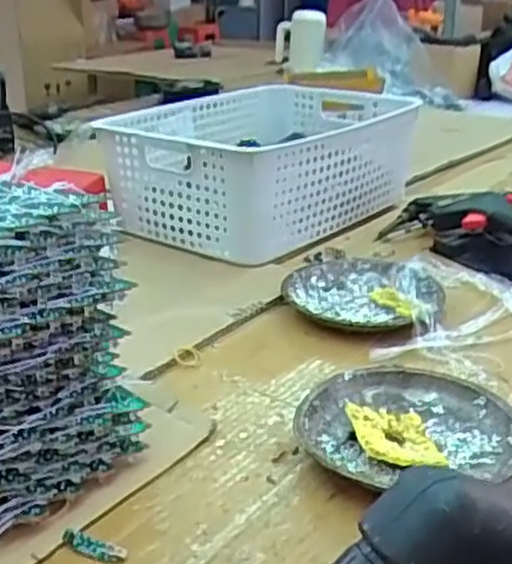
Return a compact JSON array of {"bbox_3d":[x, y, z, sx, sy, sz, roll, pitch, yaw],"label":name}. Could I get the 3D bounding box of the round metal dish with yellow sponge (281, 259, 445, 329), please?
[{"bbox_3d":[0.102,0.012,0.744,0.142,0.027,0.151,2,23,-1],"label":"round metal dish with yellow sponge"}]

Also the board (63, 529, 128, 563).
[{"bbox_3d":[-0.090,0.147,0.429,0.040,0.005,0.011,12,25,21],"label":"board"}]

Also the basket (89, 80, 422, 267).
[{"bbox_3d":[0.013,-0.151,0.986,0.299,0.149,0.377,20,30,39],"label":"basket"}]

